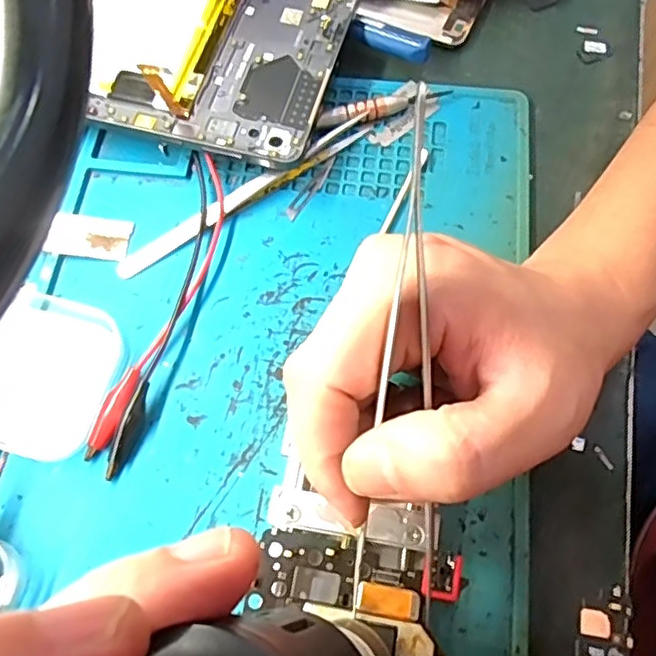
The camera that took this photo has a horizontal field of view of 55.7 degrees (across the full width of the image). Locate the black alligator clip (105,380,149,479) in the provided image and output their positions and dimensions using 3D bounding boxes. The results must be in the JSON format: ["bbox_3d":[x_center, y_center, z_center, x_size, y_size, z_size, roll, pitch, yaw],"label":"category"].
[{"bbox_3d":[-0.079,0.040,0.245,0.008,0.009,0.038,12,70,5],"label":"black alligator clip"}]

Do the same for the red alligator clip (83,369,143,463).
[{"bbox_3d":[-0.086,0.034,0.248,0.009,0.004,0.038,18,70,7],"label":"red alligator clip"}]

